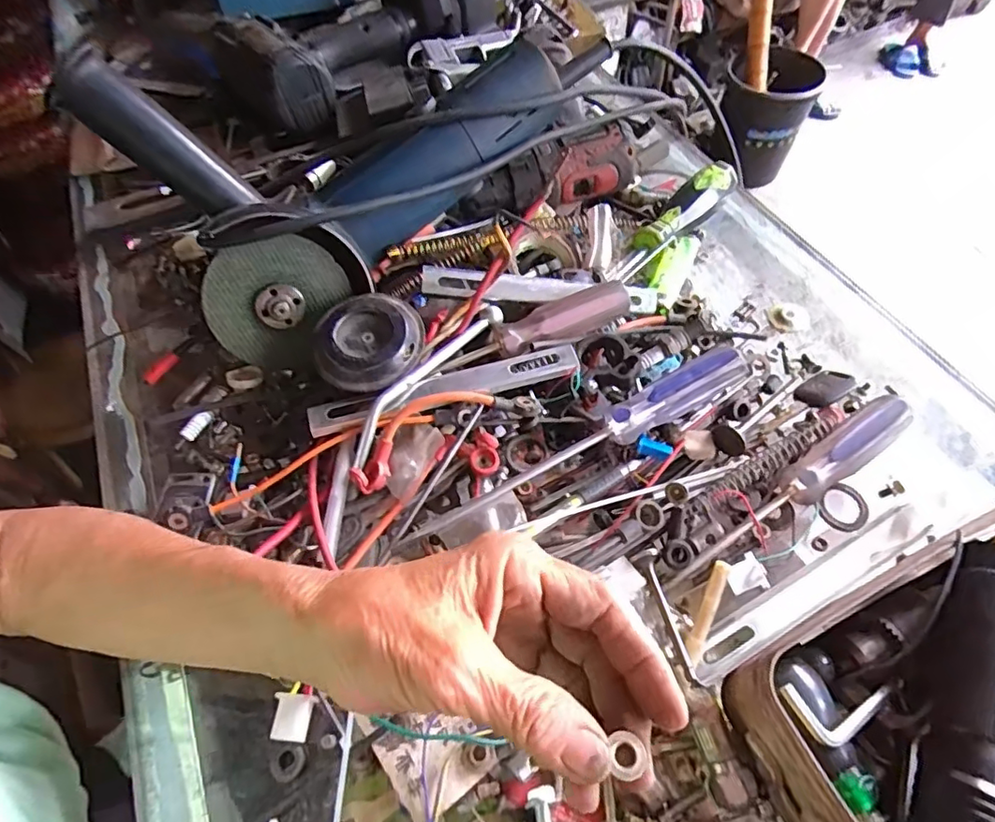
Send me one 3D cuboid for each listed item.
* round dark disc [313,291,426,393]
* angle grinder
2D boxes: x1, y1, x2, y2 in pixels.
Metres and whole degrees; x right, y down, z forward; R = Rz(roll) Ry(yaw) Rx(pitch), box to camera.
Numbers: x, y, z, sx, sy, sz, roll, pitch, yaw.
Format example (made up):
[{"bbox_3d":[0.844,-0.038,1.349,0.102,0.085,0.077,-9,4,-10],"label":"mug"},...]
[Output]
[{"bbox_3d":[-0.080,-0.043,0.343,0.067,0.016,0.063,-2,58,3],"label":"round dark disc"},{"bbox_3d":[-0.100,-0.167,0.370,0.263,0.125,0.145,-38,63,-19],"label":"angle grinder"}]

